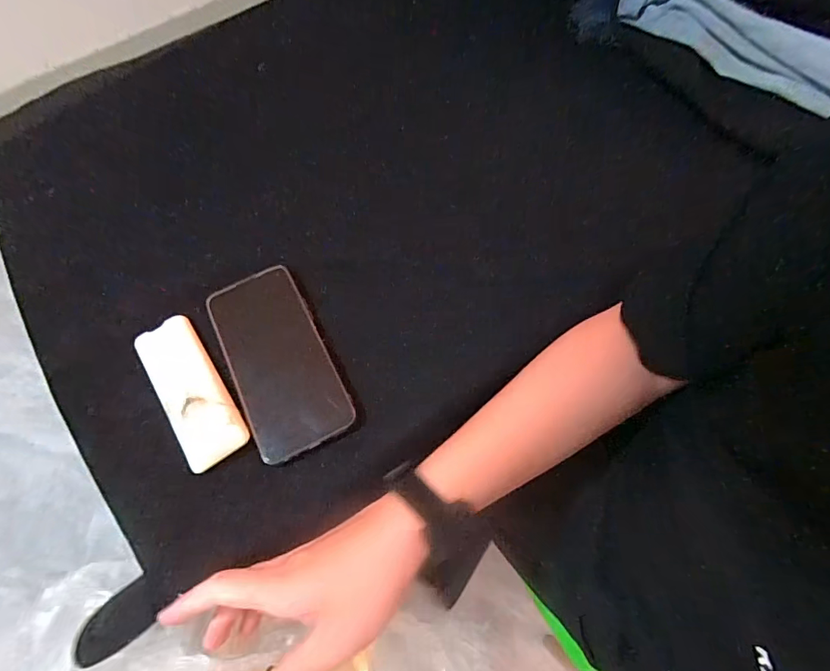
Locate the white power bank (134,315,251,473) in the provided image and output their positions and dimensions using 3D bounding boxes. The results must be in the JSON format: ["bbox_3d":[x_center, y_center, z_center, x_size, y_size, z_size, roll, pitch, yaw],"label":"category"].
[{"bbox_3d":[-0.180,0.040,0.349,0.048,0.018,0.129,-33,66,-15],"label":"white power bank"}]

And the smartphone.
[{"bbox_3d":[-0.115,0.018,0.364,0.077,0.016,0.161,-27,66,-9],"label":"smartphone"}]

